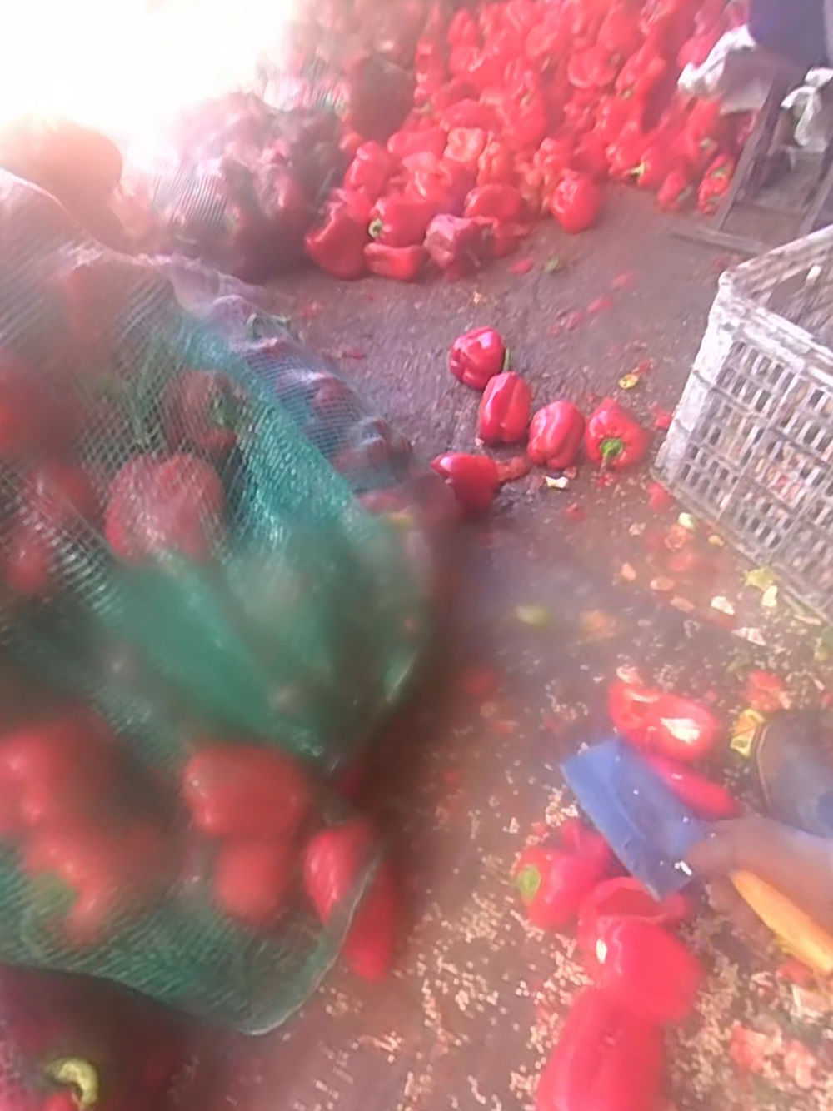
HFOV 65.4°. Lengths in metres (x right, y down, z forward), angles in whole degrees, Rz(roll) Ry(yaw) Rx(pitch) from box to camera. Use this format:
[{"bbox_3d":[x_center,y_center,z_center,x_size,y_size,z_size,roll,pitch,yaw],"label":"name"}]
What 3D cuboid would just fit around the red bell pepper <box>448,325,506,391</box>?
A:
[{"bbox_3d":[0.097,-0.322,1.041,0.084,0.078,0.072,4,53,3],"label":"red bell pepper"}]

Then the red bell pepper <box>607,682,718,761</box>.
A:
[{"bbox_3d":[0.253,0.173,0.674,0.108,0.039,0.078,15,54,11],"label":"red bell pepper"}]

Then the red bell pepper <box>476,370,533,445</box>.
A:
[{"bbox_3d":[0.135,-0.220,0.985,0.077,0.073,0.102,8,53,6],"label":"red bell pepper"}]

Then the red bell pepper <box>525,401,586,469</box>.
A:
[{"bbox_3d":[0.202,-0.173,0.943,0.074,0.063,0.079,0,53,0],"label":"red bell pepper"}]

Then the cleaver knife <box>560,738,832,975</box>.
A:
[{"bbox_3d":[0.227,0.253,0.567,0.086,0.019,0.247,-28,34,-20],"label":"cleaver knife"}]

